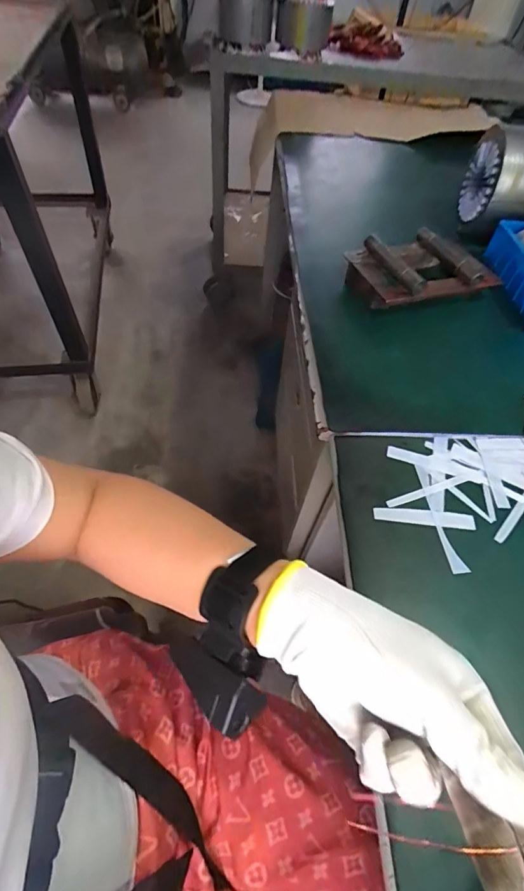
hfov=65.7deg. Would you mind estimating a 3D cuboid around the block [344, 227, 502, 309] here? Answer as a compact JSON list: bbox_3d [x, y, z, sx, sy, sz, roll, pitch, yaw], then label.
[{"bbox_3d":[0.227,-0.257,0.596,0.196,0.050,0.133,-15,58,-15],"label":"block"}]

